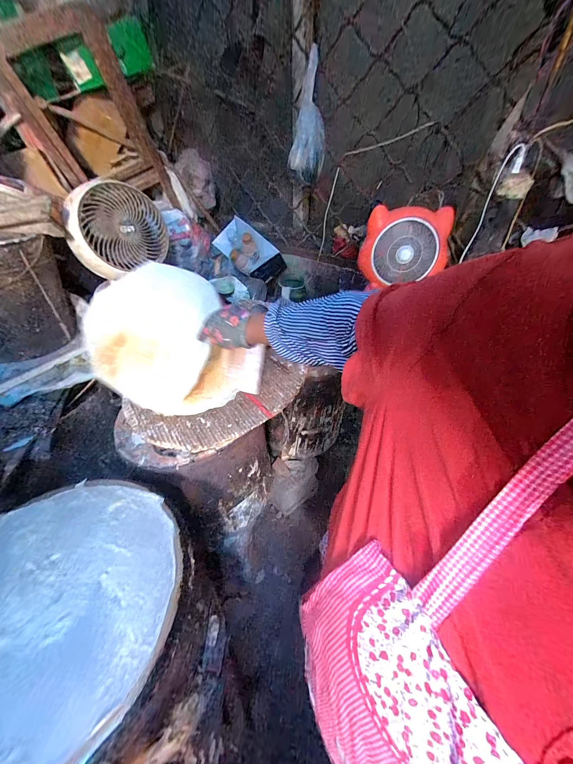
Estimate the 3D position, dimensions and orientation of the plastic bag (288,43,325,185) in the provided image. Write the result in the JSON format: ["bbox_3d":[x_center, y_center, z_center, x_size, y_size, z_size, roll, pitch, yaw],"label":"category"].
[{"bbox_3d":[0.077,-0.896,0.977,0.121,0.334,0.095,5,19,7],"label":"plastic bag"}]

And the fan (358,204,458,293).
[{"bbox_3d":[0.360,-0.406,0.873,0.245,0.213,0.089,6,40,9],"label":"fan"}]

